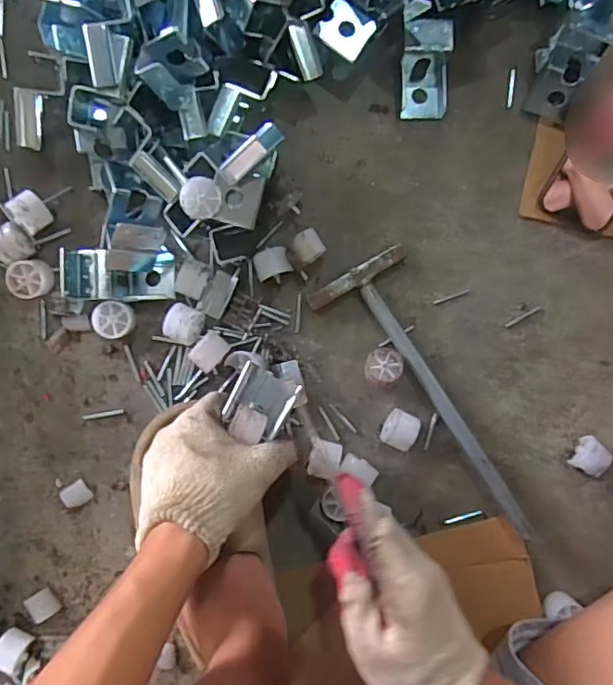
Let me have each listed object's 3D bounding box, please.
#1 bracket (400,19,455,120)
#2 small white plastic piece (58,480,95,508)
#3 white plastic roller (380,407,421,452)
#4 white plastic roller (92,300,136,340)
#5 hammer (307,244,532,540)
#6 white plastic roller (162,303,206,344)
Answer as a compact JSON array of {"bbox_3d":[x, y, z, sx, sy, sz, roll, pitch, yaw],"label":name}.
[{"bbox_3d":[0.114,-0.260,0.517,0.048,0.036,0.082,-1,91,-2],"label":"bracket"},{"bbox_3d":[-0.221,0.147,0.521,0.024,0.007,0.022,-34,91,-3],"label":"small white plastic piece"},{"bbox_3d":[0.089,0.082,0.518,0.028,0.034,0.034,28,88,-2],"label":"white plastic roller"},{"bbox_3d":[-0.181,-0.021,0.512,0.036,0.021,0.035,0,89,-3],"label":"white plastic roller"},{"bbox_3d":[0.130,0.049,0.520,0.097,0.031,0.295,-36,91,-2],"label":"hammer"},{"bbox_3d":[-0.115,-0.017,0.511,0.033,0.038,0.034,26,88,-2],"label":"white plastic roller"}]

